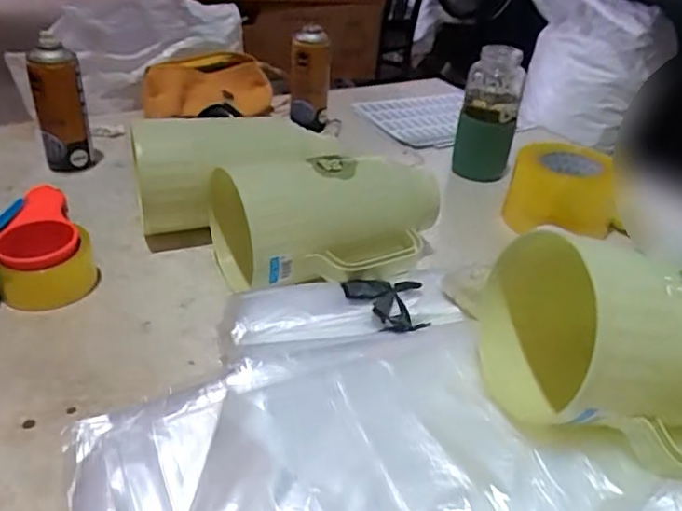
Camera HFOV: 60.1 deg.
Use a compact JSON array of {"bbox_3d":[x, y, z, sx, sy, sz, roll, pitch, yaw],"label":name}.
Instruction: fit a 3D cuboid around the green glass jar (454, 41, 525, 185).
[{"bbox_3d":[0.216,-0.206,0.860,0.080,0.185,0.067,14,34,14],"label":"green glass jar"}]

